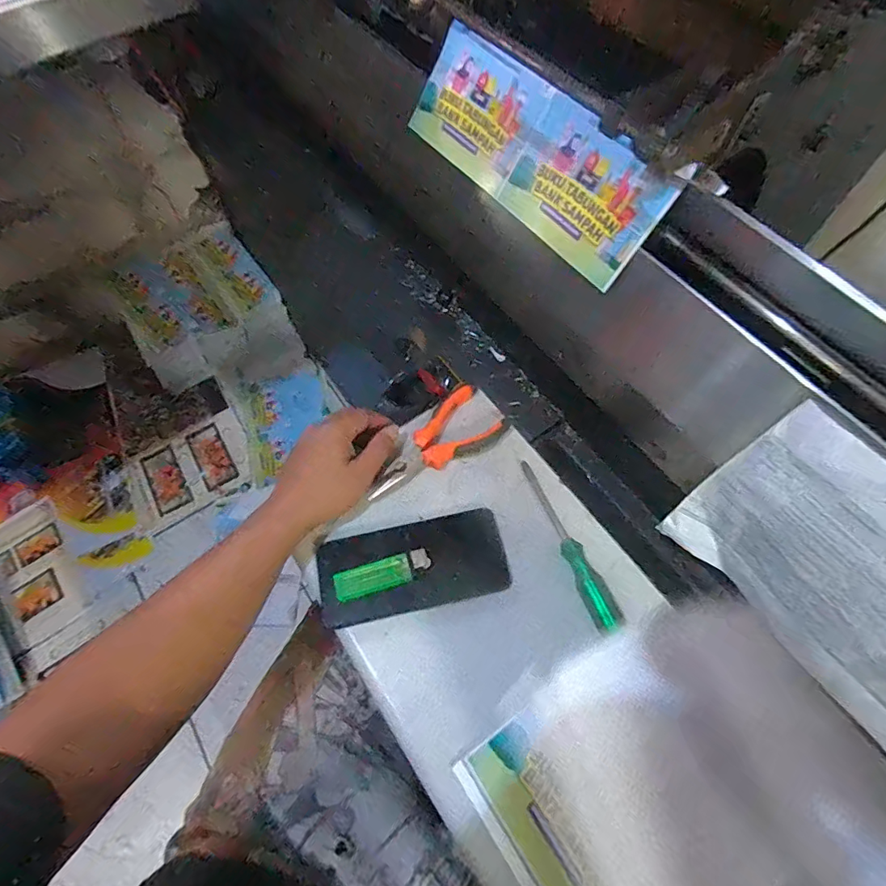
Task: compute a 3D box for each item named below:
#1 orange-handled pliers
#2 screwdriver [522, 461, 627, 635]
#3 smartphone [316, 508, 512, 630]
[{"bbox_3d":[-0.009,0.002,0.471,0.153,0.020,0.062,-33,67,-18],"label":"orange-handled pliers"},{"bbox_3d":[0.107,0.085,0.422,0.022,0.022,0.161,-20,65,-9],"label":"screwdriver"},{"bbox_3d":[-0.027,0.106,0.421,0.161,0.010,0.073,-12,64,-5],"label":"smartphone"}]

